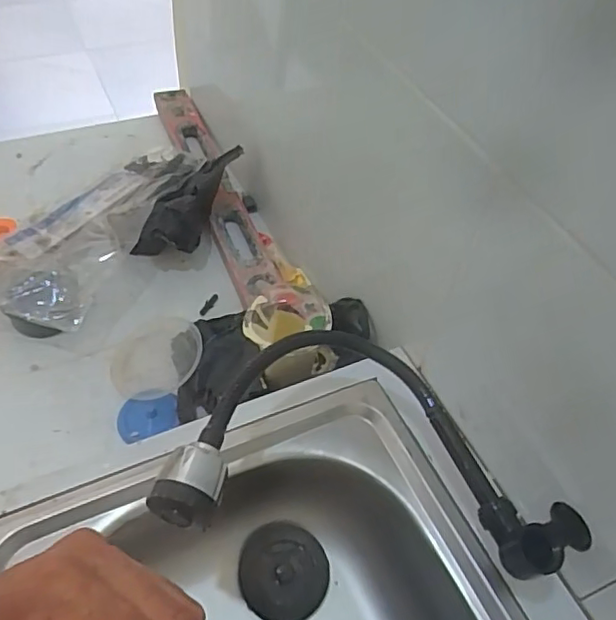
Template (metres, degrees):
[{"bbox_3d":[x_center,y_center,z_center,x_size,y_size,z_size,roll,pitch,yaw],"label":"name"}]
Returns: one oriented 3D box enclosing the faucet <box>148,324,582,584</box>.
[{"bbox_3d":[0.061,0.105,0.482,0.337,0.087,0.191,5,51,-3],"label":"faucet"}]

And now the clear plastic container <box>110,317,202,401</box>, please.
[{"bbox_3d":[-0.196,0.057,0.746,0.114,0.032,0.126,-12,53,-16],"label":"clear plastic container"}]

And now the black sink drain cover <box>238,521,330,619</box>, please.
[{"bbox_3d":[-0.025,0.270,0.595,0.089,0.004,0.093,-10,69,-9],"label":"black sink drain cover"}]

